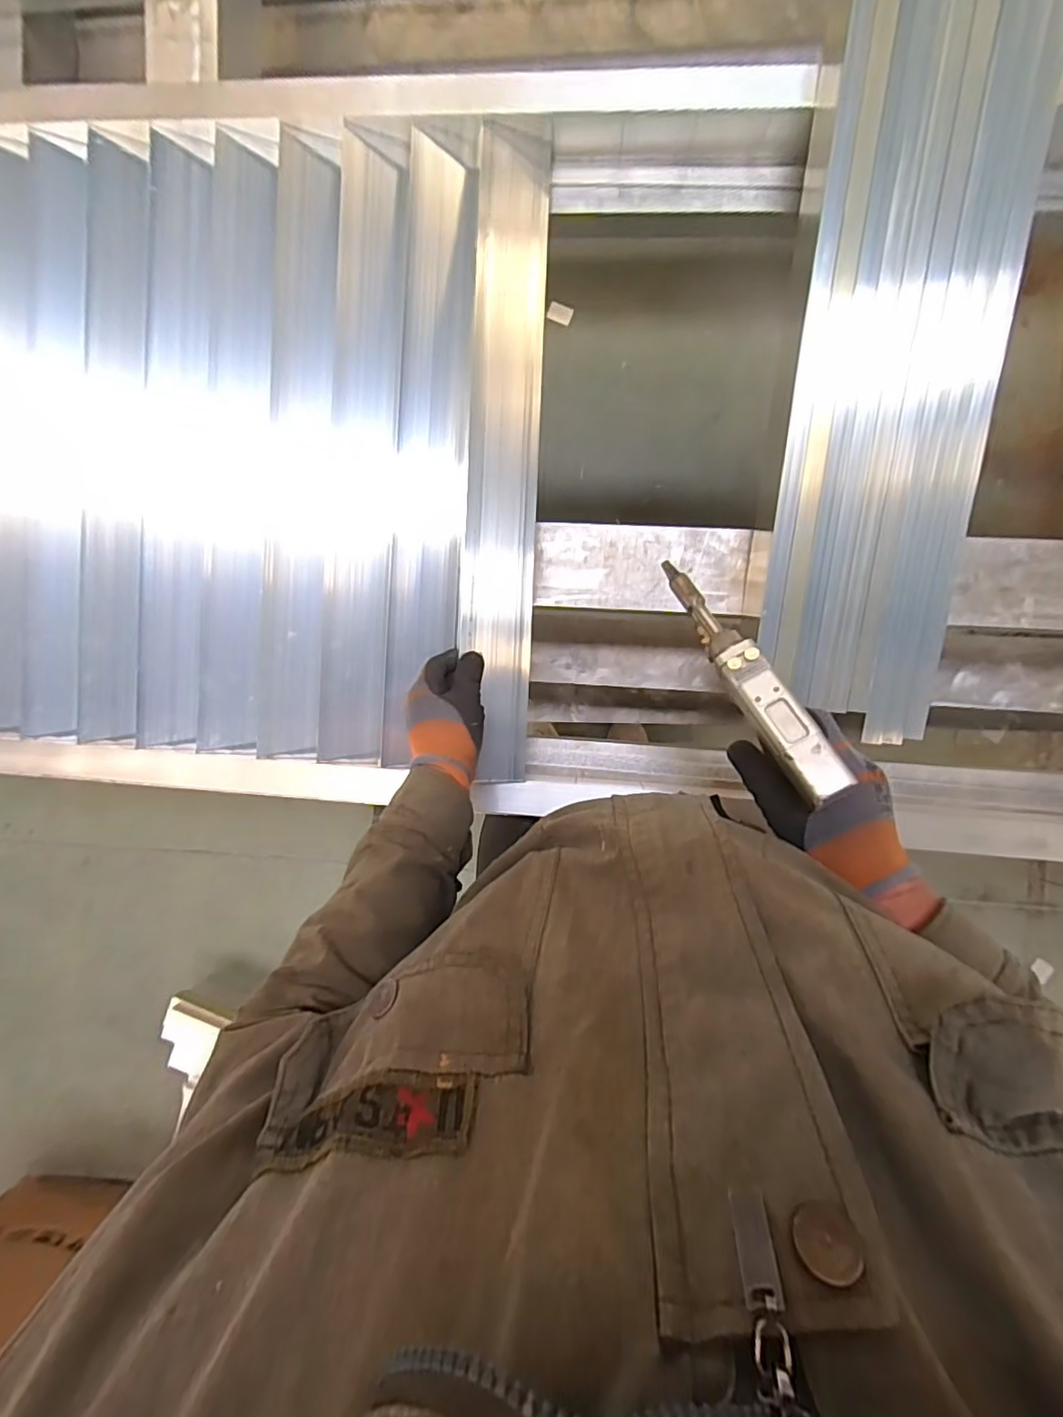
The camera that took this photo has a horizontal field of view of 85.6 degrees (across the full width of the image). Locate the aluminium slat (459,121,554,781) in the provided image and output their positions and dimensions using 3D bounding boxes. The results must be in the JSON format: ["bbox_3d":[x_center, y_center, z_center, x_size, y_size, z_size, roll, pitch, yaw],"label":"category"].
[{"bbox_3d":[-0.030,-0.269,0.618,0.076,0.031,0.684,1,90,6],"label":"aluminium slat"}]

